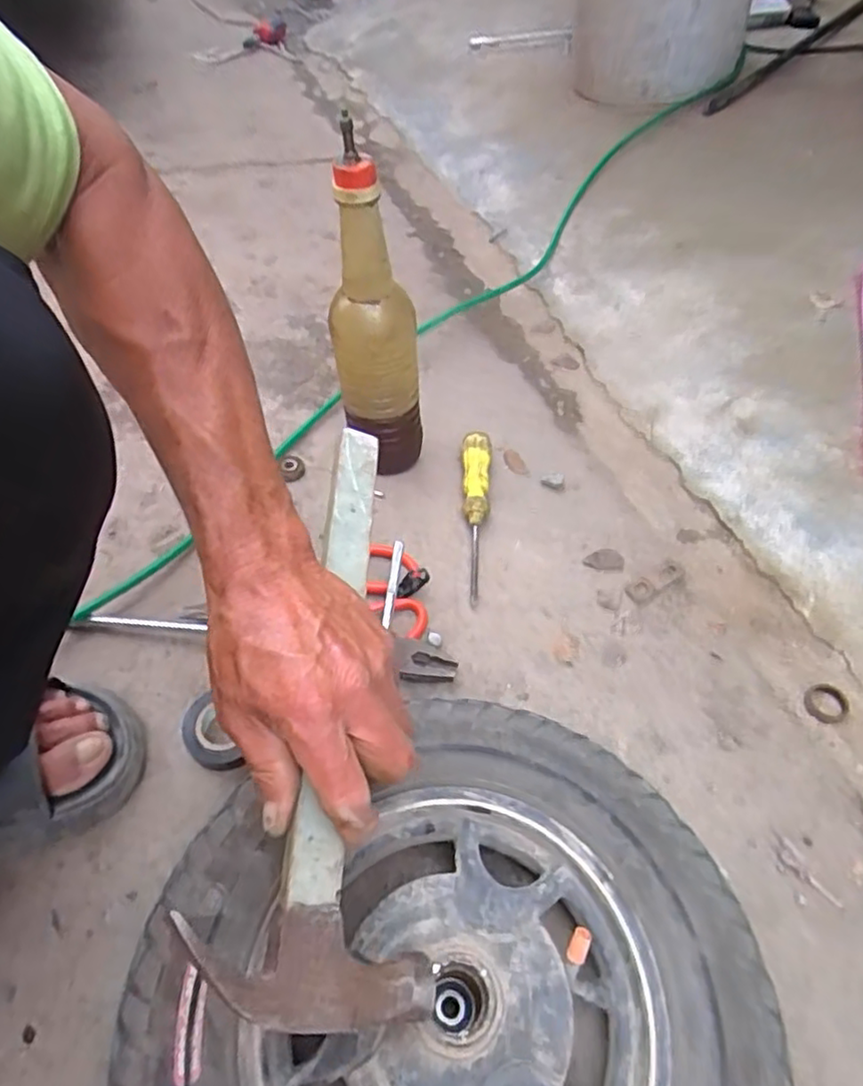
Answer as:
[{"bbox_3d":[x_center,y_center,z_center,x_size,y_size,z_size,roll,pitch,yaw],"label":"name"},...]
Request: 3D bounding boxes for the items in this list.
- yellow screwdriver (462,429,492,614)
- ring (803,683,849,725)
[{"bbox_3d":[0.039,-0.029,0.624,0.029,0.022,0.192,6,51,1],"label":"yellow screwdriver"},{"bbox_3d":[0.312,0.126,0.520,0.033,0.010,0.031,2,51,-2],"label":"ring"}]

